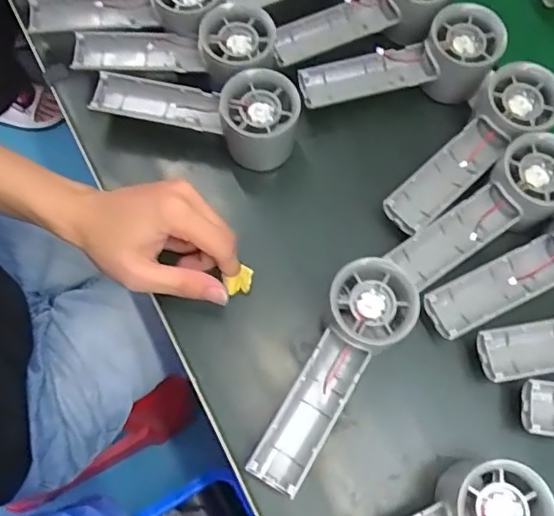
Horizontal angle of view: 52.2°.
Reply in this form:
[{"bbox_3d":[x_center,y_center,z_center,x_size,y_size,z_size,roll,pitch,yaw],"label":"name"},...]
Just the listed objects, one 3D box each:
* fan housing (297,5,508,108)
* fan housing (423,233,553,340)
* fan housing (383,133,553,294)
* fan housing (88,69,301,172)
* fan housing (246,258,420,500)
[{"bbox_3d":[0.099,-0.156,0.463,0.156,0.050,0.055,-11,73,8],"label":"fan housing"},{"bbox_3d":[0.181,0.007,0.393,0.154,0.041,0.053,-25,75,-10],"label":"fan housing"},{"bbox_3d":[0.152,-0.031,0.418,0.157,0.040,0.056,-35,77,1],"label":"fan housing"},{"bbox_3d":[-0.062,-0.119,0.441,0.157,0.052,0.057,18,73,4],"label":"fan housing"},{"bbox_3d":[0.038,0.079,0.378,0.053,0.058,0.157,28,73,7],"label":"fan housing"}]

